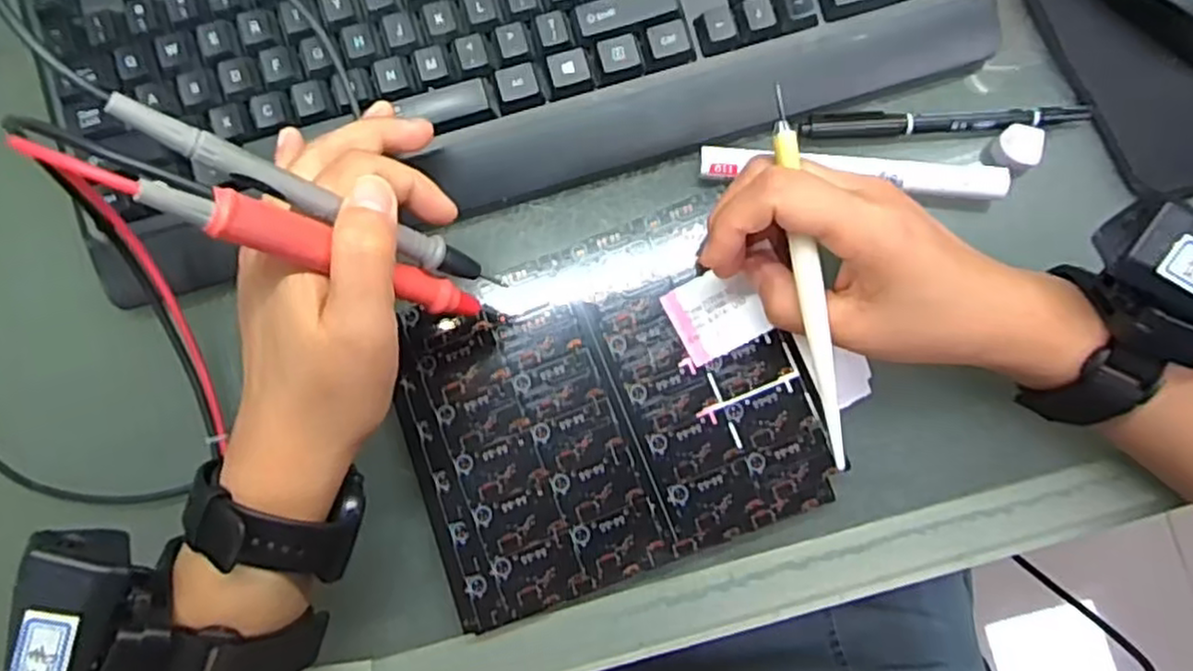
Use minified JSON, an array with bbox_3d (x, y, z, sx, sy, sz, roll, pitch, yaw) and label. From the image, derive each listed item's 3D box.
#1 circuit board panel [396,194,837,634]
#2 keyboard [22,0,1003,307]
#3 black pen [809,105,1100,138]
[{"bbox_3d":[0.002,0.031,0.335,0.175,0.005,0.148,-20,81,-3],"label":"circuit board panel"},{"bbox_3d":[-0.032,-0.152,0.350,0.429,0.043,0.153,-18,81,-3],"label":"keyboard"},{"bbox_3d":[0.172,-0.106,0.360,0.140,0.008,0.014,-2,81,0],"label":"black pen"}]

